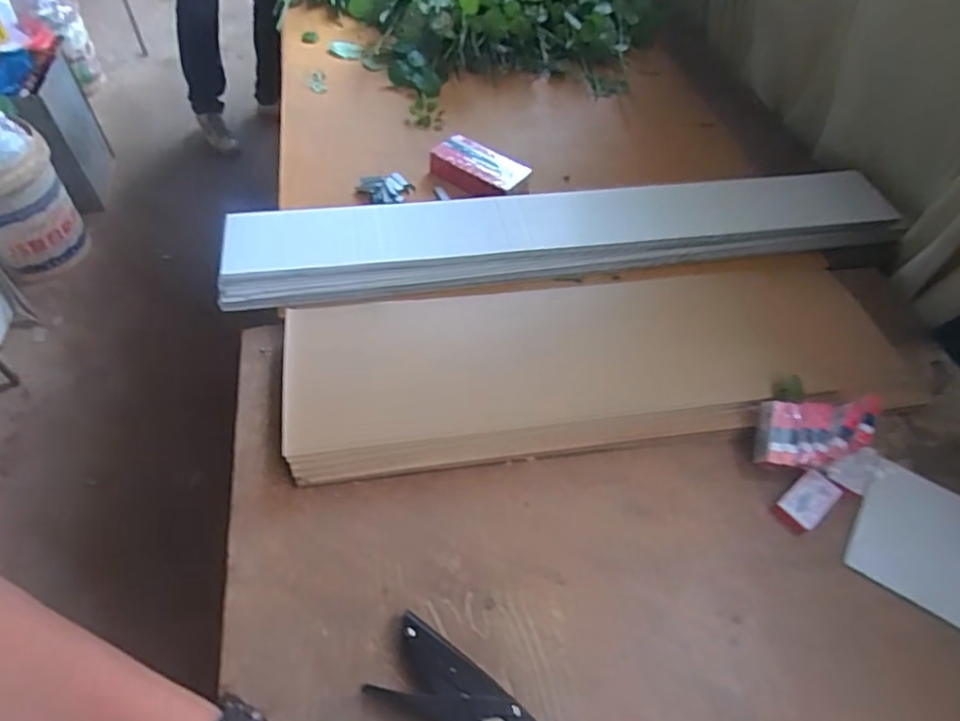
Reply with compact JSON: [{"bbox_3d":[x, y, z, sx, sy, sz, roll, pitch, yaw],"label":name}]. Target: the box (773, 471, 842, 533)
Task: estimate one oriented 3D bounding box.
[{"bbox_3d":[0.353,0.151,0.654,0.075,0.013,0.042,-33,62,-25],"label":"box"}]

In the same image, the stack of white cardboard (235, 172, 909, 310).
[{"bbox_3d":[0.141,-0.189,0.891,0.978,0.057,0.154,-6,54,-9],"label":"stack of white cardboard"}]

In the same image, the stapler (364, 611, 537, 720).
[{"bbox_3d":[-0.022,0.293,0.524,0.145,0.023,0.068,31,57,17],"label":"stapler"}]

